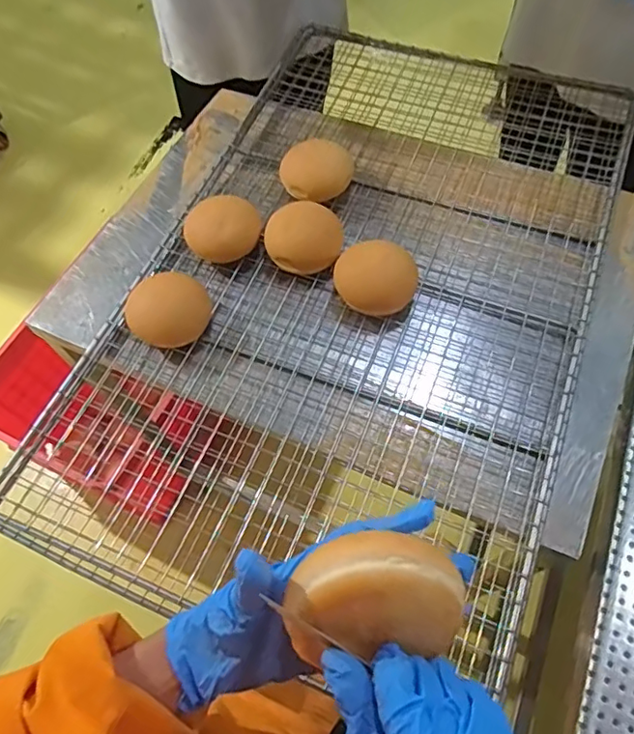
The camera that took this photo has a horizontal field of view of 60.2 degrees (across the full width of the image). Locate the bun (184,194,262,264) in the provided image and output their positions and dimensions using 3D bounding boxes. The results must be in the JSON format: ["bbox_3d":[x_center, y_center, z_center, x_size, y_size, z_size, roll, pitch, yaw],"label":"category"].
[{"bbox_3d":[-0.123,-0.181,0.716,0.099,0.085,0.084,-13,63,-5],"label":"bun"}]

